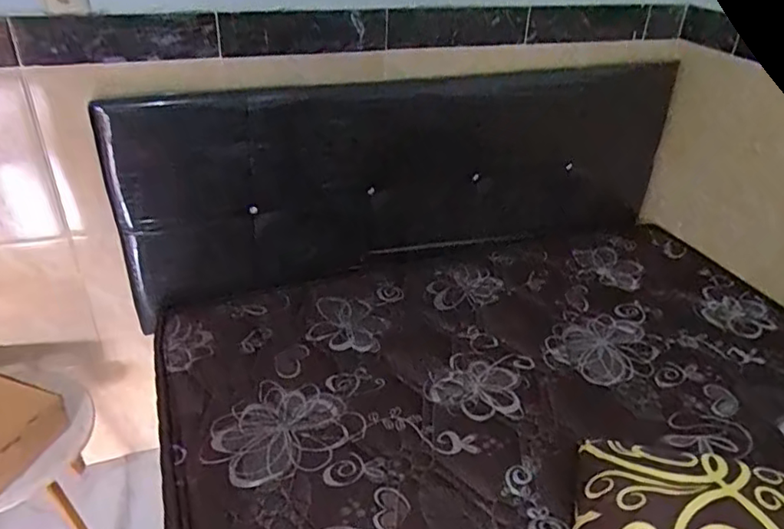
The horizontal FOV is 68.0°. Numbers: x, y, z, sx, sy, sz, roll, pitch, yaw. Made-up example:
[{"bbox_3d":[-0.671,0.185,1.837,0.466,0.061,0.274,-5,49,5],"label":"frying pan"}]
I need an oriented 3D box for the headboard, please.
[{"bbox_3d":[0.059,-0.228,1.432,1.359,0.556,0.142,-14,45,-16],"label":"headboard"}]

